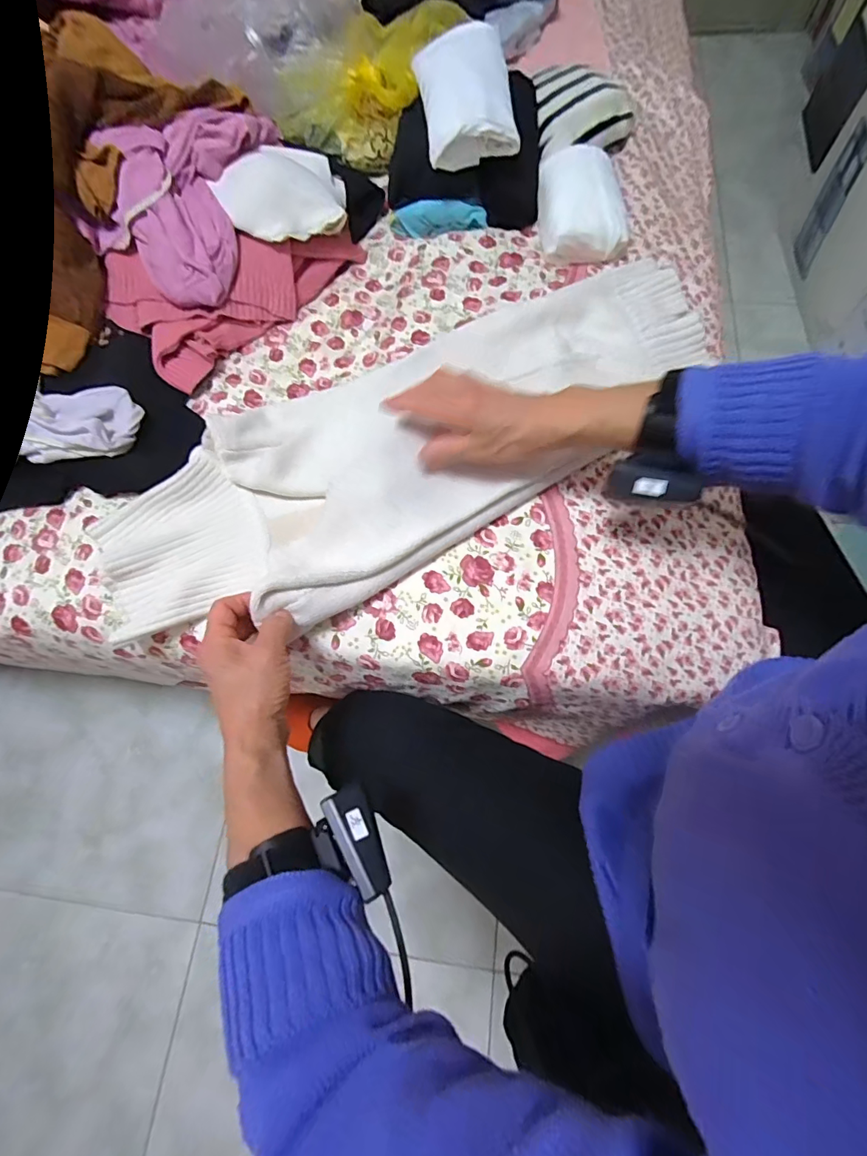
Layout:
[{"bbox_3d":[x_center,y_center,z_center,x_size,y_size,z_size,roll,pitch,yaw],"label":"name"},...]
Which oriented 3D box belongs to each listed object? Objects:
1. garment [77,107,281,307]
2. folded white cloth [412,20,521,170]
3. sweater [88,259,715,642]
[{"bbox_3d":[-0.302,-0.453,0.555,0.172,0.085,0.254,7,70,5],"label":"garment"},{"bbox_3d":[0.037,-0.551,0.553,0.100,0.065,0.159,-8,70,-1],"label":"folded white cloth"},{"bbox_3d":[-0.017,-0.141,0.482,0.677,0.051,0.239,-30,71,-6],"label":"sweater"}]

